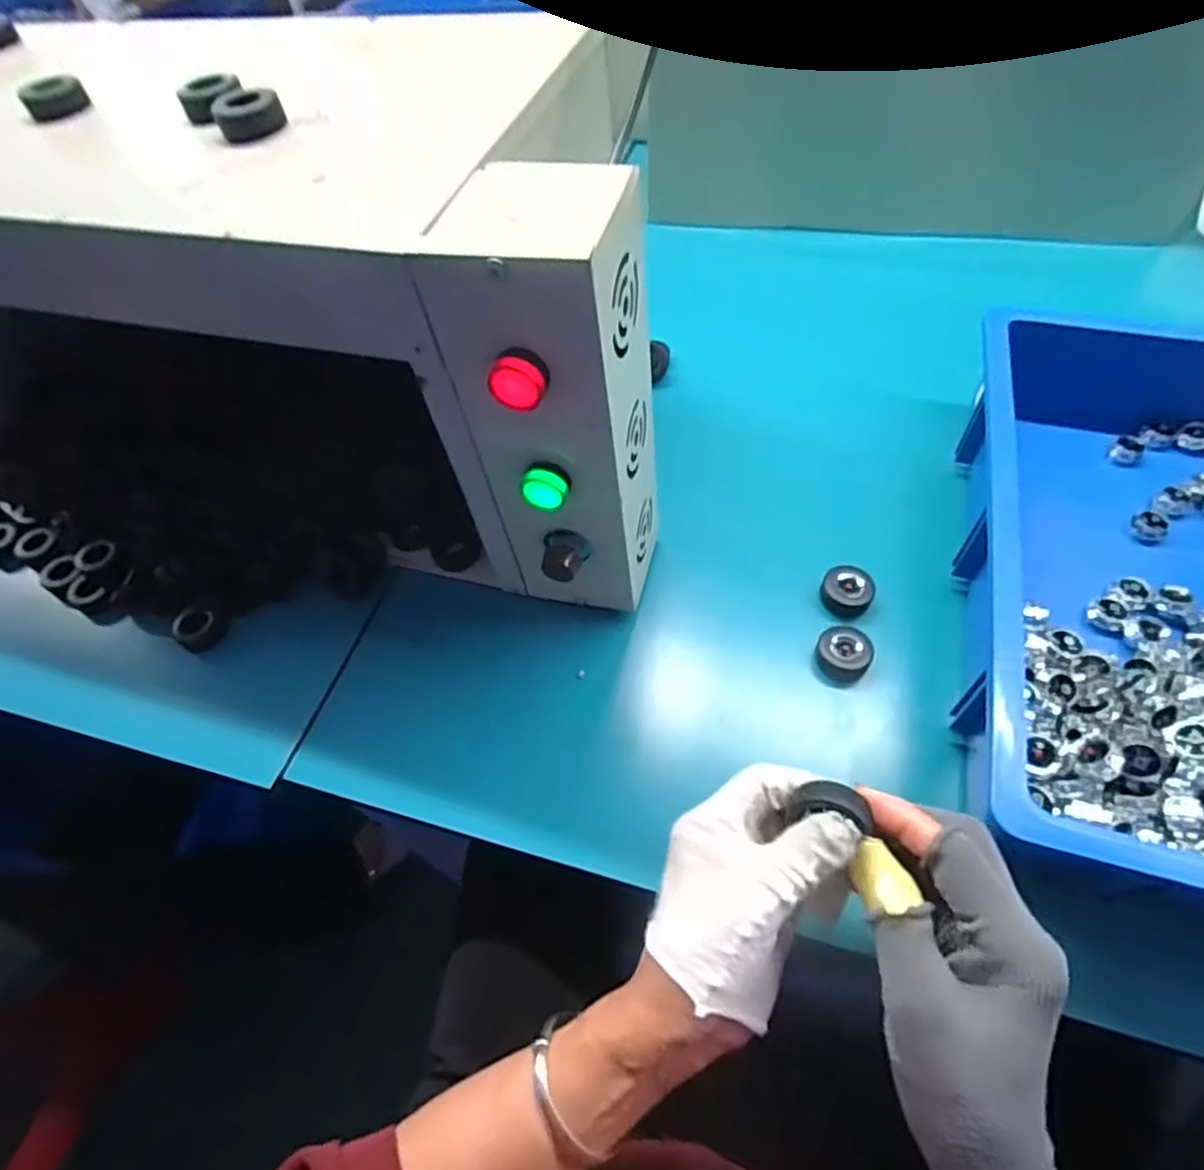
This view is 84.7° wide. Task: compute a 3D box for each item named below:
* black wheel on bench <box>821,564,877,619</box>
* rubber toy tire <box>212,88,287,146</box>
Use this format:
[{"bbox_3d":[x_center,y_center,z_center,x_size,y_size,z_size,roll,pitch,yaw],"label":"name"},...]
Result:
[{"bbox_3d":[0.184,0.005,0.497,0.036,0.015,0.035,-2,55,4],"label":"black wheel on bench"},{"bbox_3d":[-0.205,-0.273,0.384,0.037,0.016,0.030,-21,56,-9],"label":"rubber toy tire"}]

